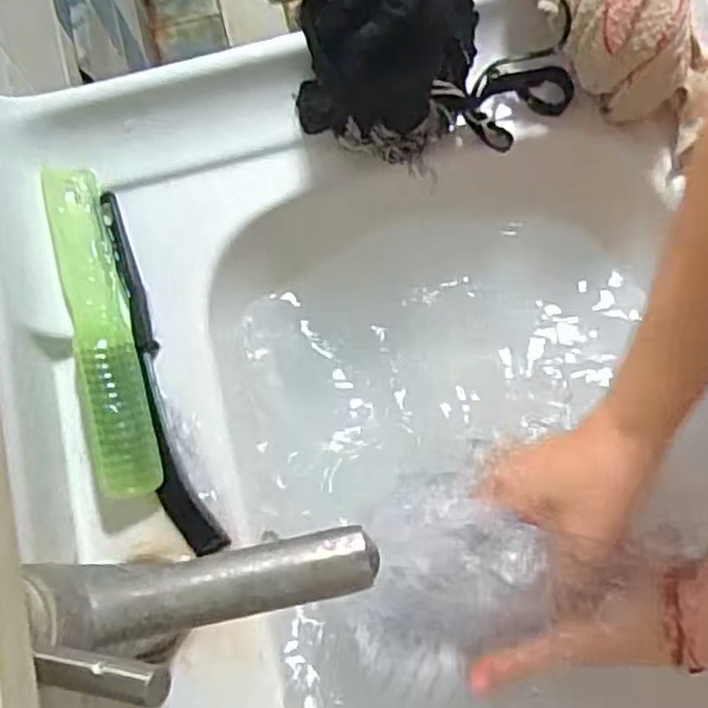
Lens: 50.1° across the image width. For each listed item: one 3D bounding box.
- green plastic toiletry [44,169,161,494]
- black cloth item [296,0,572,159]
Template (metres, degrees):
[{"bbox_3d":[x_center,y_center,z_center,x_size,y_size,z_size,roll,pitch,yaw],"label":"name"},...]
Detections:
[{"bbox_3d":[-0.147,-0.019,0.438,0.033,0.019,0.201,-16,74,-2],"label":"green plastic toiletry"},{"bbox_3d":[0.038,-0.187,0.426,0.155,0.120,0.115,-25,75,-5],"label":"black cloth item"}]

